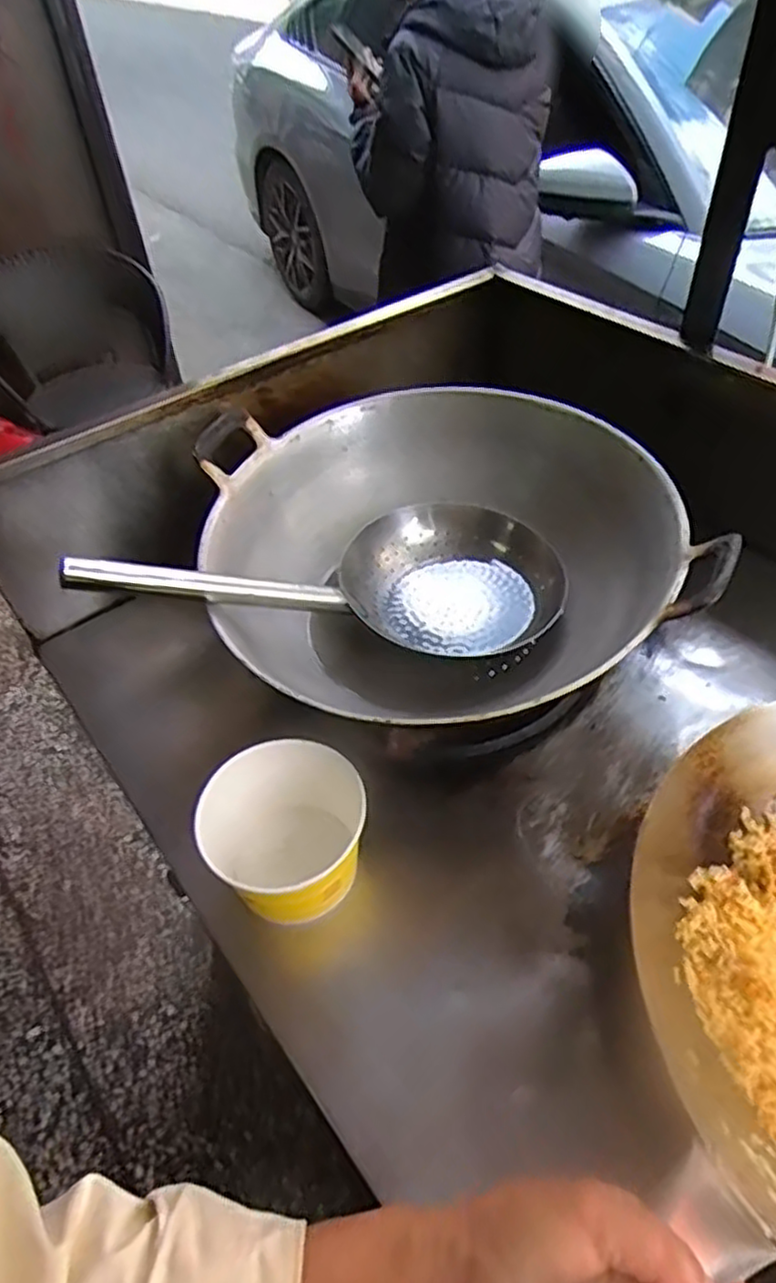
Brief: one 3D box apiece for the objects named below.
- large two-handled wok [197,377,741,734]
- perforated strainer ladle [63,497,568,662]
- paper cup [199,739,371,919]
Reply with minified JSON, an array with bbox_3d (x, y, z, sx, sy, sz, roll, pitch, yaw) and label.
[{"bbox_3d":[0.053,-0.056,0.667,0.417,0.184,0.369,31,56,29],"label":"large two-handled wok"},{"bbox_3d":[-0.051,-0.049,0.625,0.410,0.098,0.174,-5,42,-30],"label":"perforated strainer ladle"},{"bbox_3d":[-0.074,0.138,0.543,0.107,0.086,0.121,2,47,6],"label":"paper cup"}]

